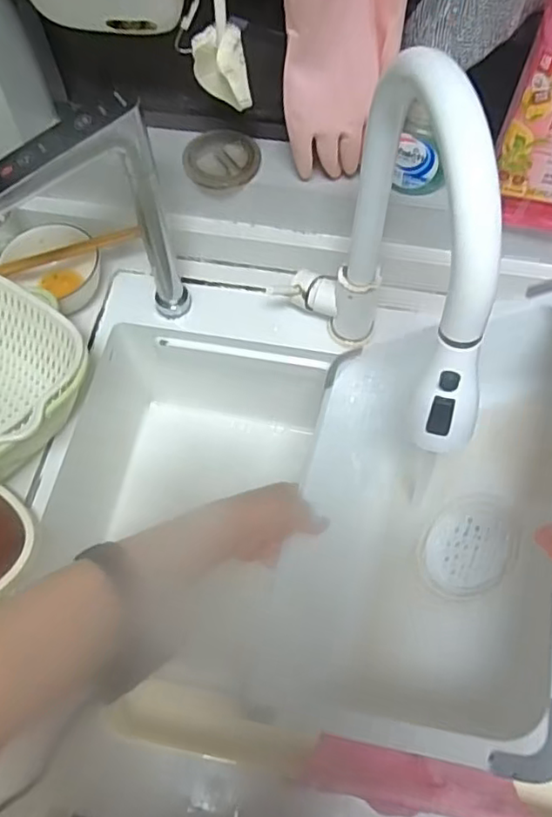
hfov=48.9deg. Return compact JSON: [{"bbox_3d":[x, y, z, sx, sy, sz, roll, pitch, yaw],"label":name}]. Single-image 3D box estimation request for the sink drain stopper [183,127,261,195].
[{"bbox_3d":[-0.058,-0.269,0.661,0.080,0.024,0.067,-8,64,-3],"label":"sink drain stopper"}]

